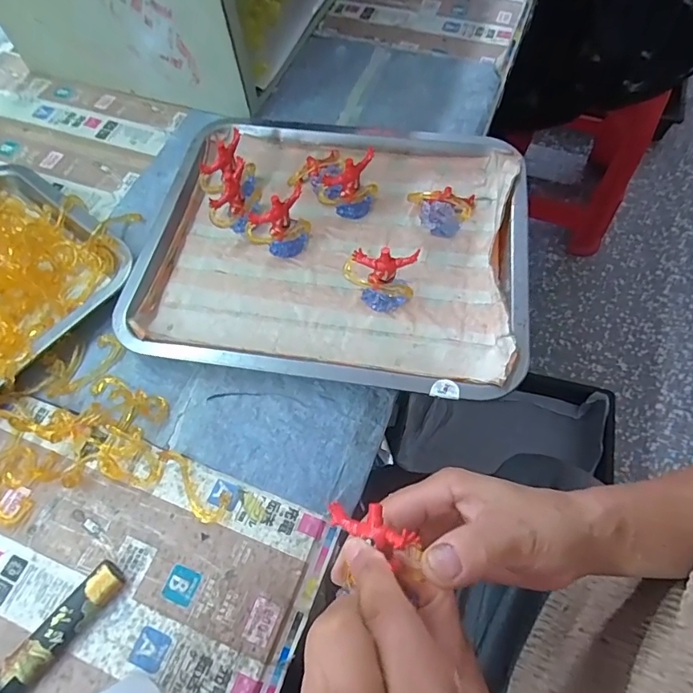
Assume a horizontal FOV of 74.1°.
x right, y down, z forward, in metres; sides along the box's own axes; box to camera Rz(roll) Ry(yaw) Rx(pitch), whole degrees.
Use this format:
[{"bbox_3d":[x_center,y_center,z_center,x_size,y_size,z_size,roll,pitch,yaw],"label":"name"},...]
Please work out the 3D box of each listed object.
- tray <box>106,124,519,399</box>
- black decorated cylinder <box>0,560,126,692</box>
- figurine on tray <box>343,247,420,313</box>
[{"bbox_3d":[-0.010,-0.092,0.386,0.312,0.040,0.258,8,64,6],"label":"tray"},{"bbox_3d":[-0.169,0.168,0.273,0.020,0.014,0.079,37,70,18],"label":"black decorated cylinder"},{"bbox_3d":[0.026,-0.052,0.356,0.053,0.047,0.029,1,63,2],"label":"figurine on tray"}]

